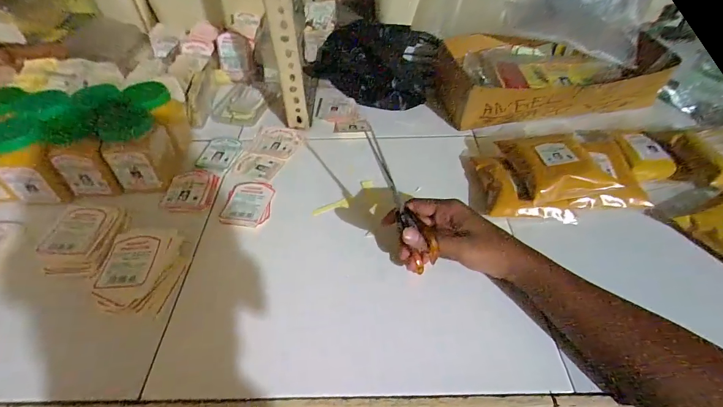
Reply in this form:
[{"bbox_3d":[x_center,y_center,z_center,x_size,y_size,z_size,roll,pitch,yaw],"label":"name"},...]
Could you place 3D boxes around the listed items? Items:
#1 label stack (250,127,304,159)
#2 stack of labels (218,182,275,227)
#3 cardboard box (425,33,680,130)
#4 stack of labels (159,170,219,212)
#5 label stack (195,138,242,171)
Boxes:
[{"bbox_3d":[-0.139,-0.103,0.593,0.077,0.004,0.072,11,47,12],"label":"label stack"},{"bbox_3d":[-0.157,-0.001,0.494,0.063,0.005,0.087,-1,46,0],"label":"stack of labels"},{"bbox_3d":[0.308,-0.222,0.637,0.366,0.102,0.185,-11,47,-9],"label":"cardboard box"},{"bbox_3d":[-0.240,-0.019,0.507,0.064,0.008,0.081,-2,46,0],"label":"stack of labels"},{"bbox_3d":[-0.225,-0.078,0.567,0.048,0.007,0.073,7,47,8],"label":"label stack"}]

